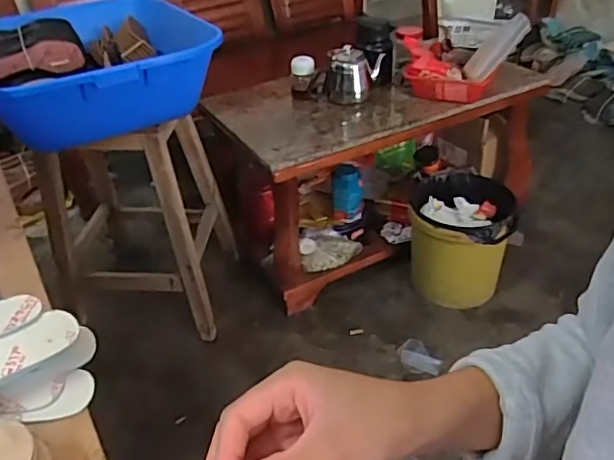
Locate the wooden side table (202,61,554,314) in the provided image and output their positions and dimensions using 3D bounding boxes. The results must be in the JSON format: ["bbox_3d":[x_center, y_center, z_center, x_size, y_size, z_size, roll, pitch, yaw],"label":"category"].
[{"bbox_3d":[0.241,-0.199,1.656,0.906,0.427,0.442,-15,37,-15],"label":"wooden side table"}]

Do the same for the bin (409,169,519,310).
[{"bbox_3d":[0.403,0.039,1.509,0.262,0.278,0.239,3,36,9],"label":"bin"}]

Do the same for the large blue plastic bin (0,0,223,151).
[{"bbox_3d":[-0.466,-0.340,1.221,0.461,0.168,0.548,-21,39,-23],"label":"large blue plastic bin"}]

